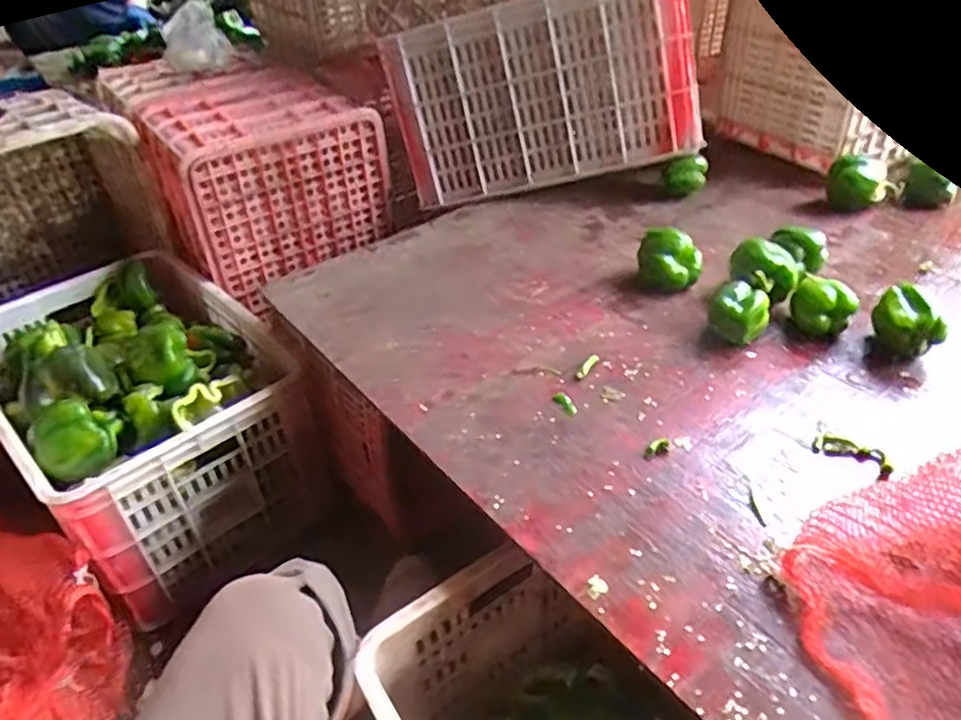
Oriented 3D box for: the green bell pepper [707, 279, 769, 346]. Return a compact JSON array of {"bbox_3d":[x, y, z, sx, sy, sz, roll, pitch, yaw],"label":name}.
[{"bbox_3d":[0.322,-0.056,0.840,0.071,0.056,0.076,11,41,18],"label":"green bell pepper"}]

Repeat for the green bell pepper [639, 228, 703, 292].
[{"bbox_3d":[0.265,-0.134,0.939,0.085,0.072,0.067,1,39,7],"label":"green bell pepper"}]

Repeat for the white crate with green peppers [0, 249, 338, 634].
[{"bbox_3d":[-0.551,0.065,1.105,0.383,0.244,0.637,-30,45,-29],"label":"white crate with green peppers"}]

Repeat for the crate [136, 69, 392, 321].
[{"bbox_3d":[-0.456,-0.391,1.349,0.347,0.274,0.535,-25,43,-24],"label":"crate"}]

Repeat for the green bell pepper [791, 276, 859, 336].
[{"bbox_3d":[0.427,-0.063,0.846,0.070,0.055,0.064,18,44,26],"label":"green bell pepper"}]

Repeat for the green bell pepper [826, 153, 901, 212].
[{"bbox_3d":[0.616,-0.282,1.090,0.102,0.064,0.101,-2,38,2],"label":"green bell pepper"}]

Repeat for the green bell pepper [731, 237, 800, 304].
[{"bbox_3d":[0.373,-0.112,0.895,0.076,0.073,0.075,-2,38,2],"label":"green bell pepper"}]

